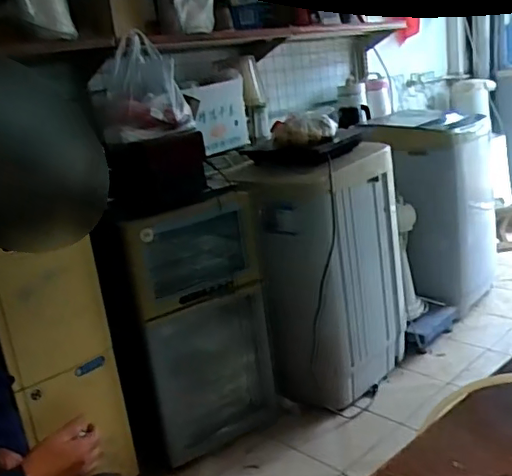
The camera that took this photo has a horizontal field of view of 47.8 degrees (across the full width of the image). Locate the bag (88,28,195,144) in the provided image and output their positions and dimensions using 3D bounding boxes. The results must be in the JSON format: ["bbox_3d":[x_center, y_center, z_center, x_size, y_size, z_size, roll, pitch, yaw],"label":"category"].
[{"bbox_3d":[-0.297,-0.383,1.491,0.233,0.233,0.140,-9,17,-2],"label":"bag"}]

